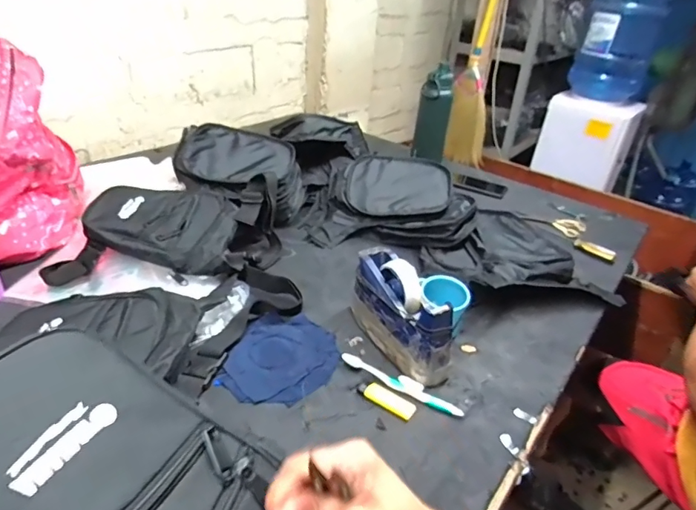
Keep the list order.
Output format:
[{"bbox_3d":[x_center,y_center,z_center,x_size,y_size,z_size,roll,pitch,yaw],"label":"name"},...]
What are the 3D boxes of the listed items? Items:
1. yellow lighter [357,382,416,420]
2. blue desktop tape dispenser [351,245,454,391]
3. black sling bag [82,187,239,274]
[{"bbox_3d":[0.052,0.194,0.634,0.082,0.008,0.027,23,36,26],"label":"yellow lighter"},{"bbox_3d":[0.078,0.085,0.704,0.068,0.110,0.211,-11,35,-25],"label":"blue desktop tape dispenser"},{"bbox_3d":[-0.320,-0.049,0.825,0.263,0.060,0.179,5,31,-2],"label":"black sling bag"}]

